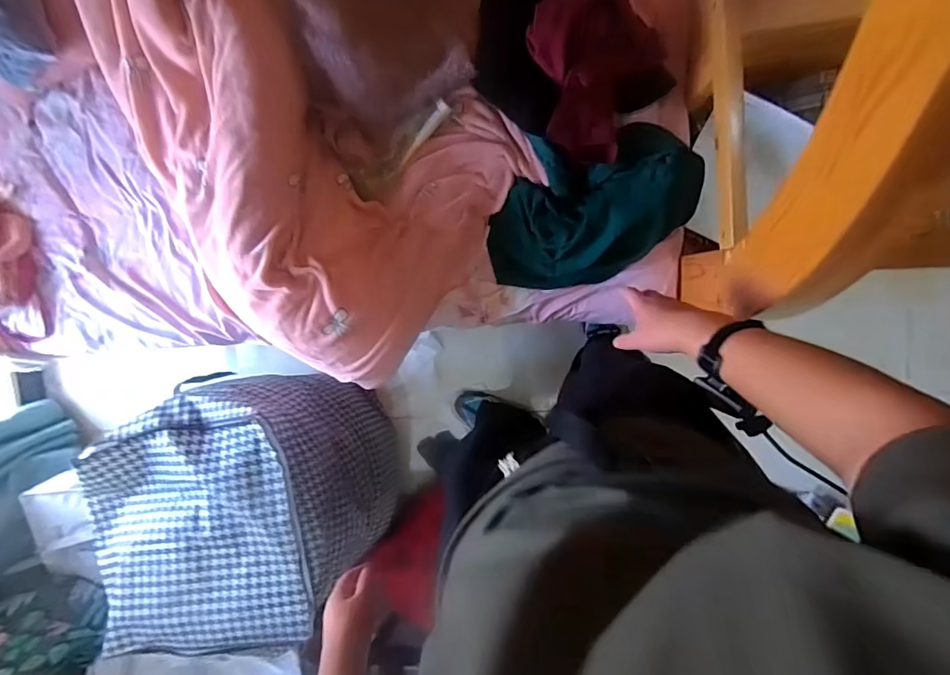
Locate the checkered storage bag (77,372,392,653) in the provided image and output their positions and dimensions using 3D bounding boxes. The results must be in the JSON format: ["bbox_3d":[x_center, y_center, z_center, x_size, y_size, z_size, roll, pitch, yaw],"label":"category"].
[{"bbox_3d":[-0.548,0.372,1.245,0.557,0.493,0.529,-2,96,7],"label":"checkered storage bag"}]

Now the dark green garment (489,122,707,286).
[{"bbox_3d":[0.227,-0.244,0.966,0.401,0.130,0.274,-2,96,7],"label":"dark green garment"}]

